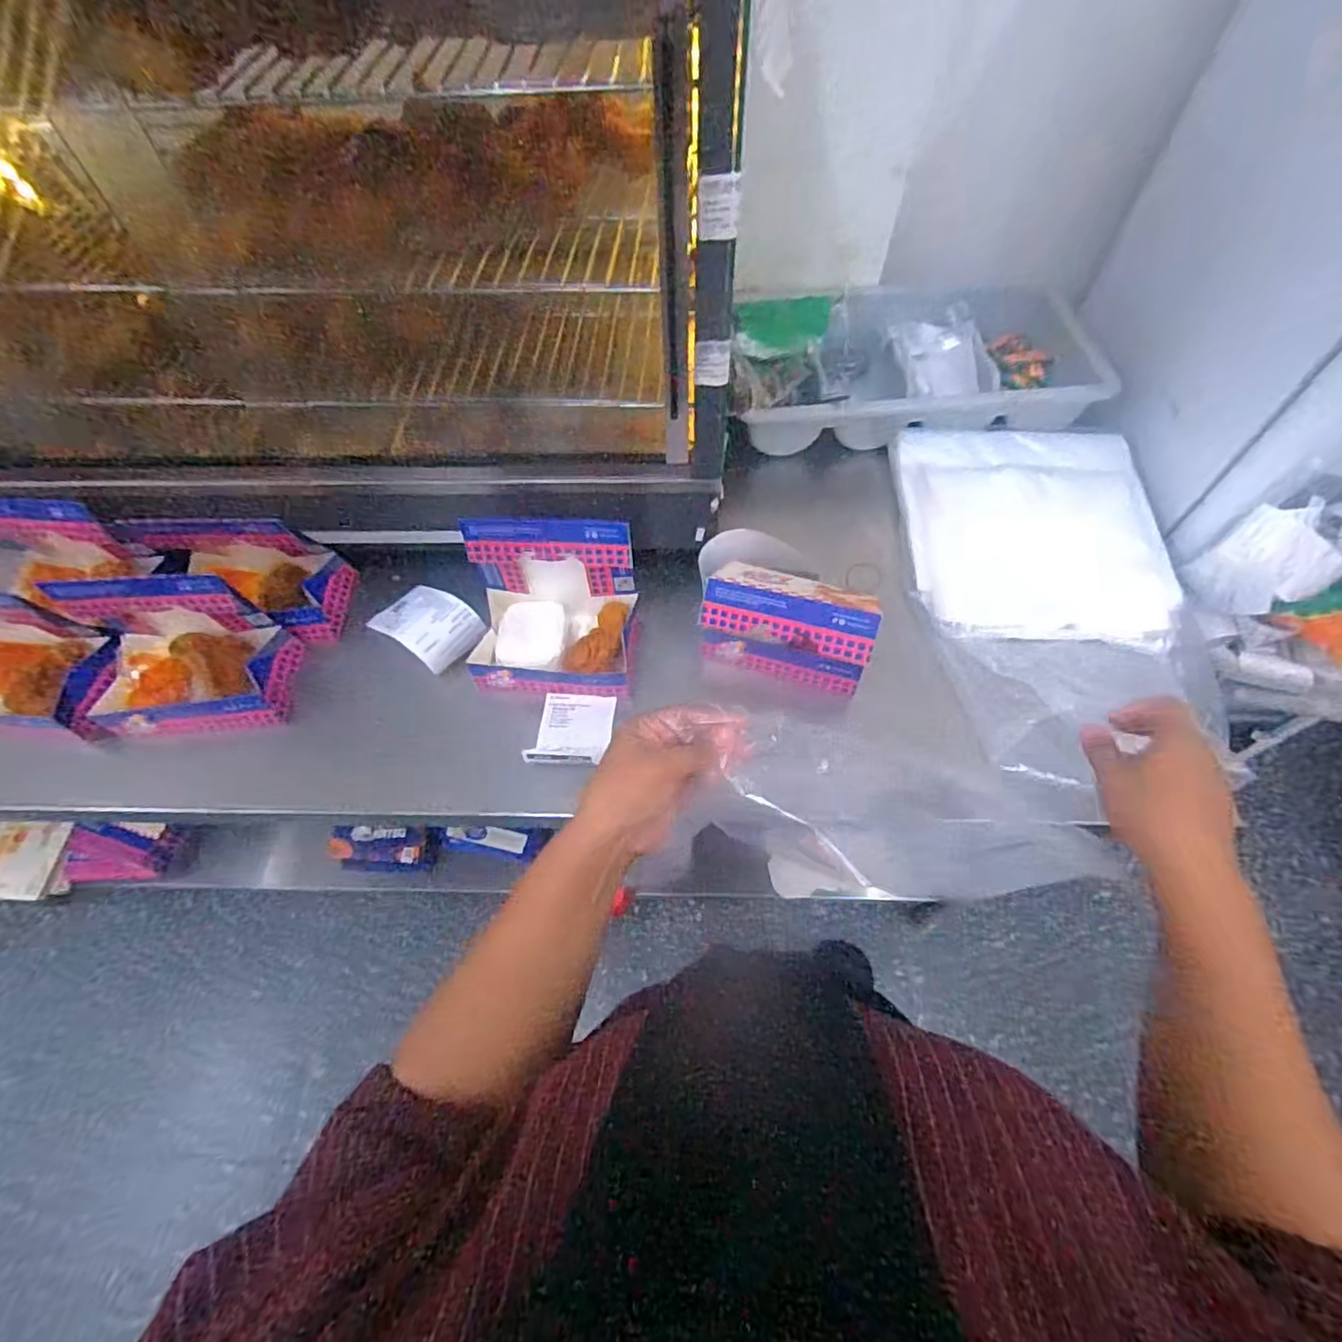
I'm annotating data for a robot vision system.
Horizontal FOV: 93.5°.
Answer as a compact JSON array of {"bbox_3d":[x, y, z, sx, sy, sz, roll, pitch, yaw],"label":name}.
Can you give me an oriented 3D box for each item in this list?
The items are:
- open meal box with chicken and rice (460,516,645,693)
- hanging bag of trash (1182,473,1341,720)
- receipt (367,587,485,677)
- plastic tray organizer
[{"bbox_3d":[-0.134,-0.066,0.689,0.190,0.148,0.140,4,60,4],"label":"open meal box with chicken and rice"},{"bbox_3d":[0.711,-0.083,0.668,0.142,0.284,0.234,-24,62,-12],"label":"hanging bag of trash"},{"bbox_3d":[-0.287,-0.060,0.744,0.138,0.044,0.089,32,65,19],"label":"receipt"},{"bbox_3d":[0.346,-0.458,0.927,0.527,0.085,0.301,-3,59,0],"label":"plastic tray organizer"}]

